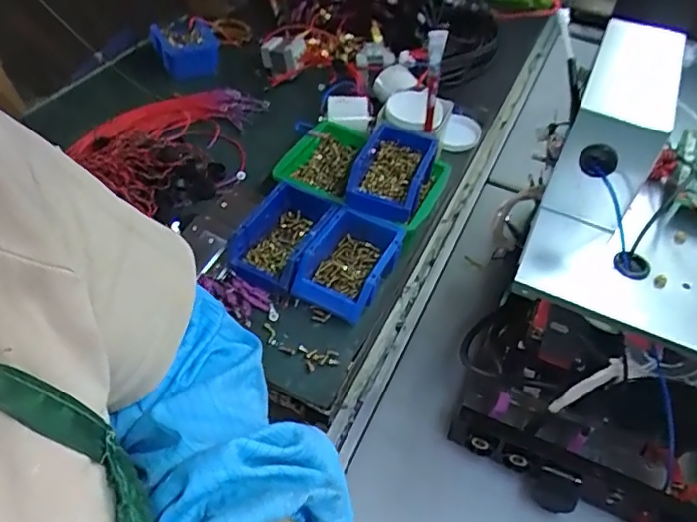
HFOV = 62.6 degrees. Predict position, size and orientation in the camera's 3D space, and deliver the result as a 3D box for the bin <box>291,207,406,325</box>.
[{"bbox_3d":[0.001,0.006,0.841,0.115,0.069,0.155,24,49,15],"label":"bin"}]

